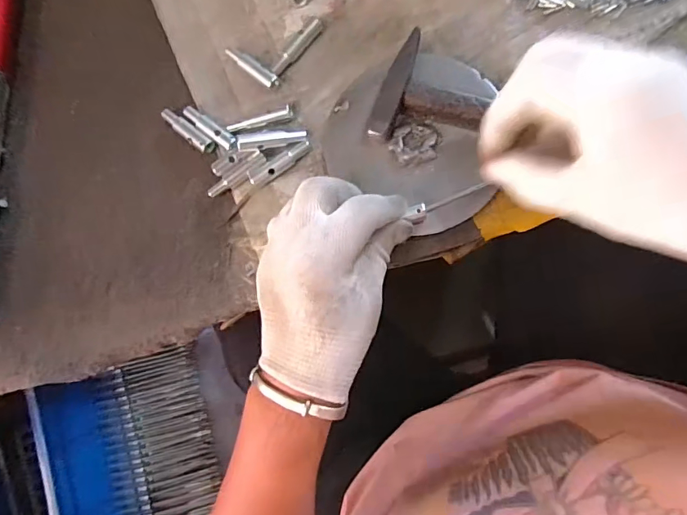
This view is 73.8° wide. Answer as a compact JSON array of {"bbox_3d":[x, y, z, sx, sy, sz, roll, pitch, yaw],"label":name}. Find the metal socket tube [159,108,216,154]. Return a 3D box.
[{"bbox_3d":[-0.122,-0.099,0.356,0.055,0.011,0.012,38,94,9],"label":"metal socket tube"}]

